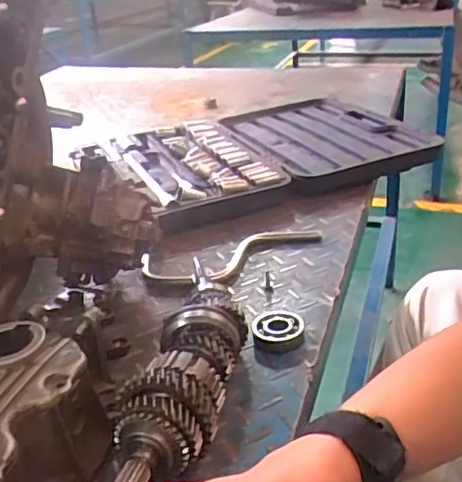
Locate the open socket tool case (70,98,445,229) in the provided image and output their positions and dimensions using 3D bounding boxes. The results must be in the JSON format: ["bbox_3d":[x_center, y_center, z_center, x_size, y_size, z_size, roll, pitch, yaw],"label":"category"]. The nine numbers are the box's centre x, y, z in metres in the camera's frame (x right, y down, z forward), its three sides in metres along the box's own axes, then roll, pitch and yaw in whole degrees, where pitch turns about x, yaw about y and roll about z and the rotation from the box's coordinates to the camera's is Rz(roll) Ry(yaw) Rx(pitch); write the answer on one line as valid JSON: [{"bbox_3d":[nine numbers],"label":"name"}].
[{"bbox_3d":[0.050,-0.159,1.062,0.530,0.045,0.387,-16,30,-22],"label":"open socket tool case"}]

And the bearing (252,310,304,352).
[{"bbox_3d":[0.047,0.089,0.603,0.049,0.016,0.058,-2,28,3],"label":"bearing"}]

